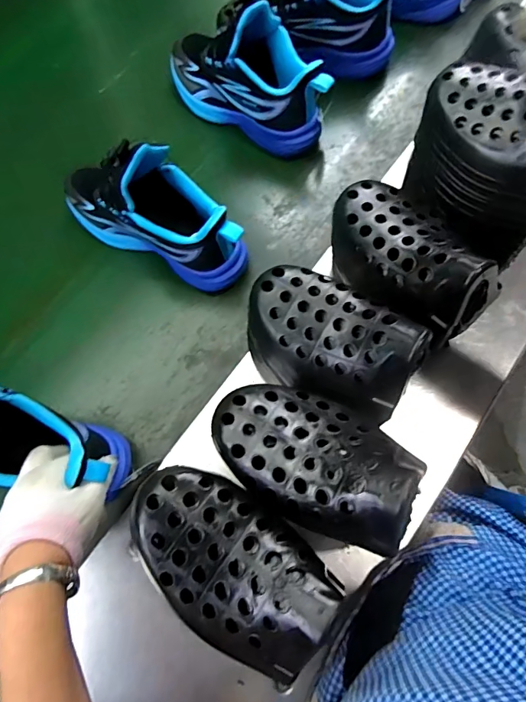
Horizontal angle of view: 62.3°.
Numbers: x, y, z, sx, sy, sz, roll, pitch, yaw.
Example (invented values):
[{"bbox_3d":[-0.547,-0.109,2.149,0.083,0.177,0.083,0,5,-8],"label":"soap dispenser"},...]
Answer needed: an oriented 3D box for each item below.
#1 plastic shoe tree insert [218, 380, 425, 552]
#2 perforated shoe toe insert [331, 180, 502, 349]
[{"bbox_3d":[0.032,0.061,0.282,0.138,0.061,0.089,28,72,10],"label":"plastic shoe tree insert"},{"bbox_3d":[0.116,-0.078,0.371,0.072,0.089,0.150,-23,71,-8],"label":"perforated shoe toe insert"}]

